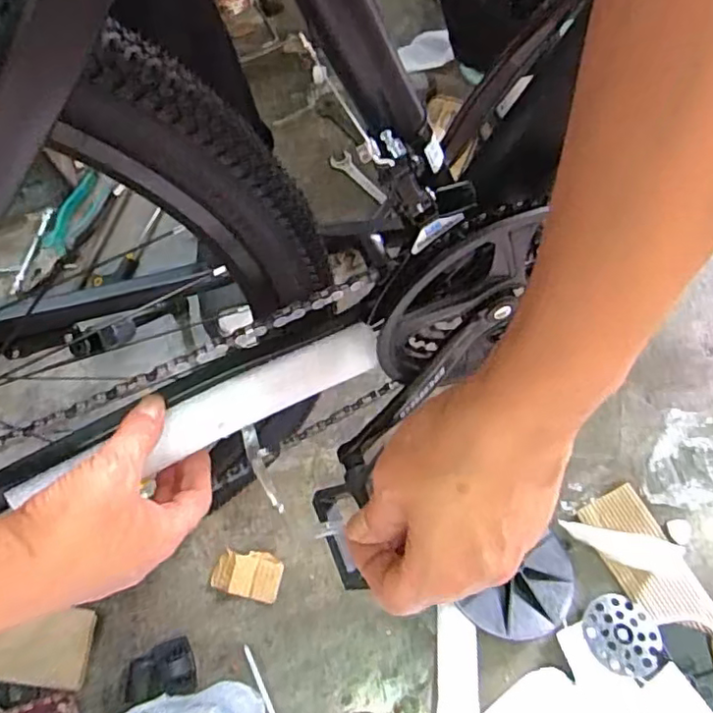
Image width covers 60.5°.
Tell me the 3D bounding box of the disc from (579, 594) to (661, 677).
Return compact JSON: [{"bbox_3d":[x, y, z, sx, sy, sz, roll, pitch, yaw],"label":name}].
[{"bbox_3d":[0.258,0.273,0.598,0.068,0.007,0.070,-4,55,6],"label":"disc"}]

